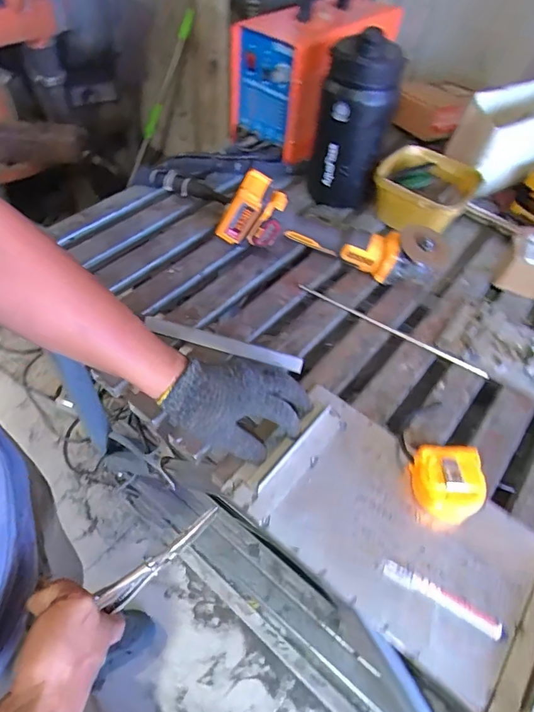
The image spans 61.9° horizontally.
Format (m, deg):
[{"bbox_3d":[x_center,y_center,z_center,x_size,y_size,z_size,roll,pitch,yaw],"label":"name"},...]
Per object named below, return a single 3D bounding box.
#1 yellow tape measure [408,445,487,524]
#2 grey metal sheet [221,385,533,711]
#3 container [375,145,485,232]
[{"bbox_3d":[0.213,0.149,0.524,0.070,0.045,0.077,0,52,-6],"label":"yellow tape measure"},{"bbox_3d":[0.153,0.201,0.503,0.361,0.017,0.194,35,57,21],"label":"grey metal sheet"},{"bbox_3d":[0.285,-0.307,0.836,0.169,0.091,0.157,33,56,19],"label":"container"}]

